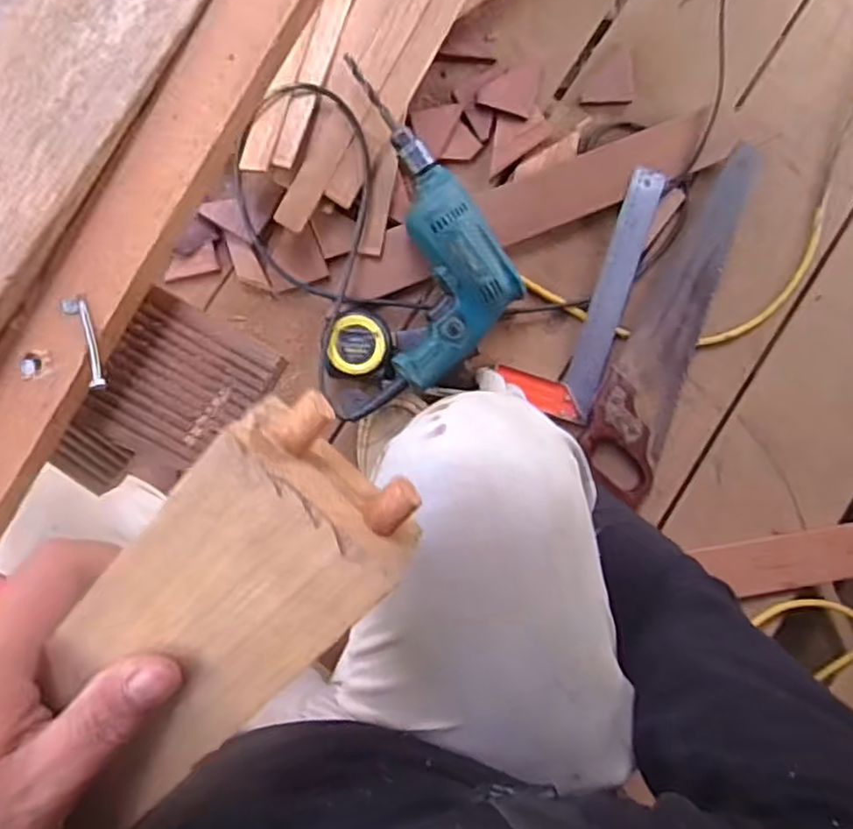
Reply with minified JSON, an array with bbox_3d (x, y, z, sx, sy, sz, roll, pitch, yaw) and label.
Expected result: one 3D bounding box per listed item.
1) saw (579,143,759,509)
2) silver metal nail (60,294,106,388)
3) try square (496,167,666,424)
[{"bbox_3d":[0.296,-0.109,0.818,0.102,0.031,0.426,23,87,-8],"label":"saw"},{"bbox_3d":[-0.135,-0.028,0.270,0.009,0.010,0.037,-15,93,-6],"label":"silver metal nail"},{"bbox_3d":[0.185,-0.149,0.788,0.121,0.019,0.304,20,89,-21],"label":"try square"}]

